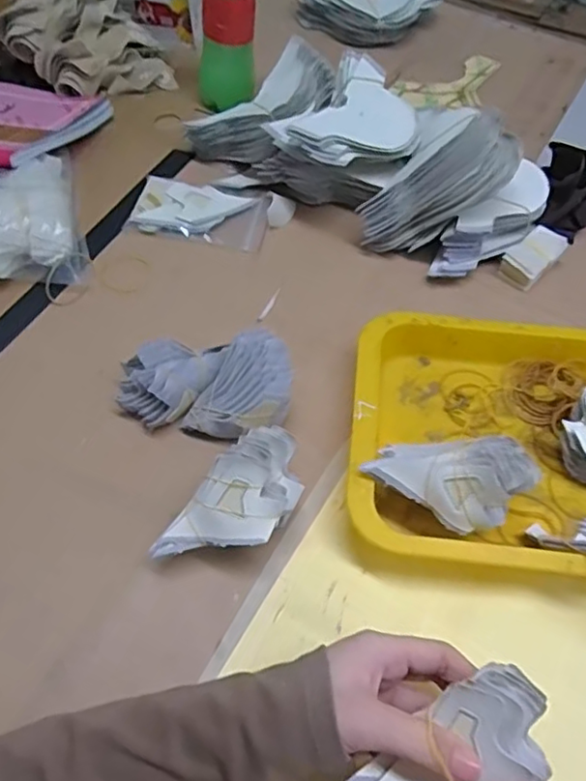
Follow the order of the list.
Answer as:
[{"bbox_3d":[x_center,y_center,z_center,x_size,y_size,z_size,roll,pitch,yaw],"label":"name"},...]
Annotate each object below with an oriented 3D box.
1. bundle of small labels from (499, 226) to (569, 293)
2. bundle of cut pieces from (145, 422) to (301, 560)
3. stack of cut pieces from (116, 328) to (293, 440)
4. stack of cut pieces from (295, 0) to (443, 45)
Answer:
[{"bbox_3d":[0.221,-0.122,0.568,0.036,0.025,0.059,39,65,22],"label":"bundle of small labels"},{"bbox_3d":[-0.033,0.079,0.402,0.051,0.072,0.107,39,65,22],"label":"bundle of cut pieces"},{"bbox_3d":[-0.065,-0.007,0.468,0.130,0.060,0.073,9,57,6],"label":"stack of cut pieces"},{"bbox_3d":[0.101,-0.511,0.814,0.147,0.051,0.140,35,63,20],"label":"stack of cut pieces"}]

